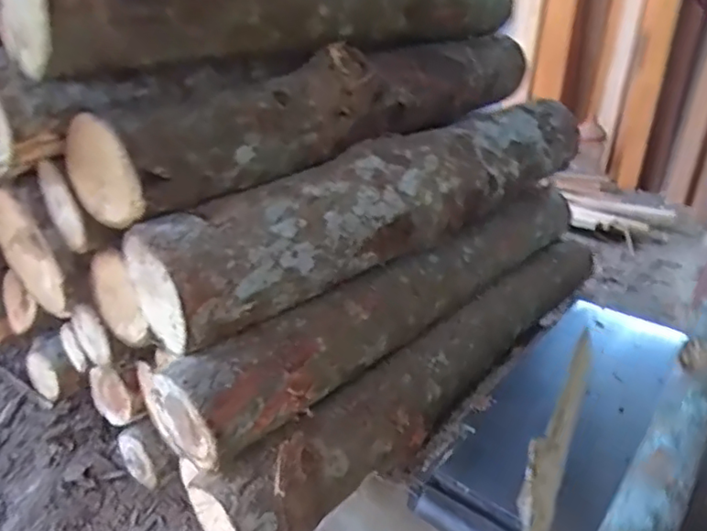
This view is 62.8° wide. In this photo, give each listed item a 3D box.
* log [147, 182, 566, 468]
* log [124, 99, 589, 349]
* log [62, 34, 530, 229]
[{"bbox_3d":[0.137,0.039,1.131,0.131,0.126,1.076,23,35,39],"label":"log"},{"bbox_3d":[0.116,-0.140,1.124,1.065,0.184,0.170,-22,33,-35],"label":"log"},{"bbox_3d":[0.022,-0.336,1.170,0.181,0.165,1.136,23,35,39],"label":"log"}]

